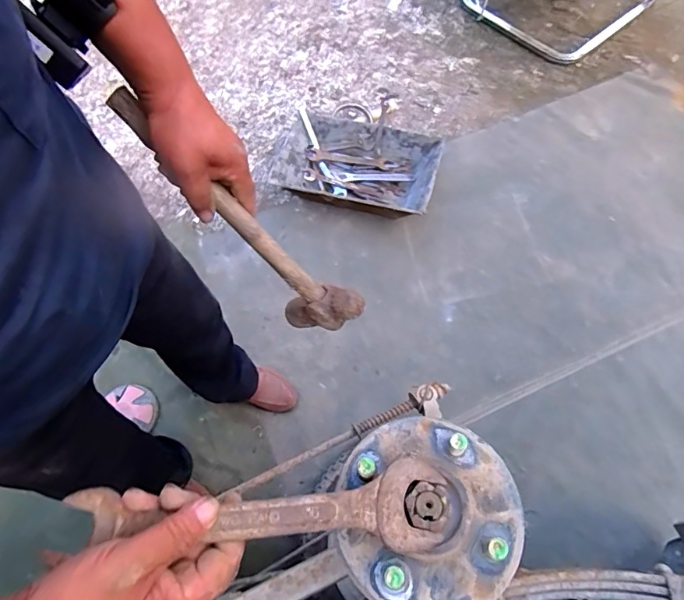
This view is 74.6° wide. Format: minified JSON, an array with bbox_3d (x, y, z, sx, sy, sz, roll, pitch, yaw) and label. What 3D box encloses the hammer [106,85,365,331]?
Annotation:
[{"bbox_3d":[-0.111,-0.077,0.464,0.303,0.112,0.040,45,70,-18],"label":"hammer"}]

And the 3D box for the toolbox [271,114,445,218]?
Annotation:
[{"bbox_3d":[0.046,-0.431,1.437,0.500,0.082,0.331,15,66,9],"label":"toolbox"}]

